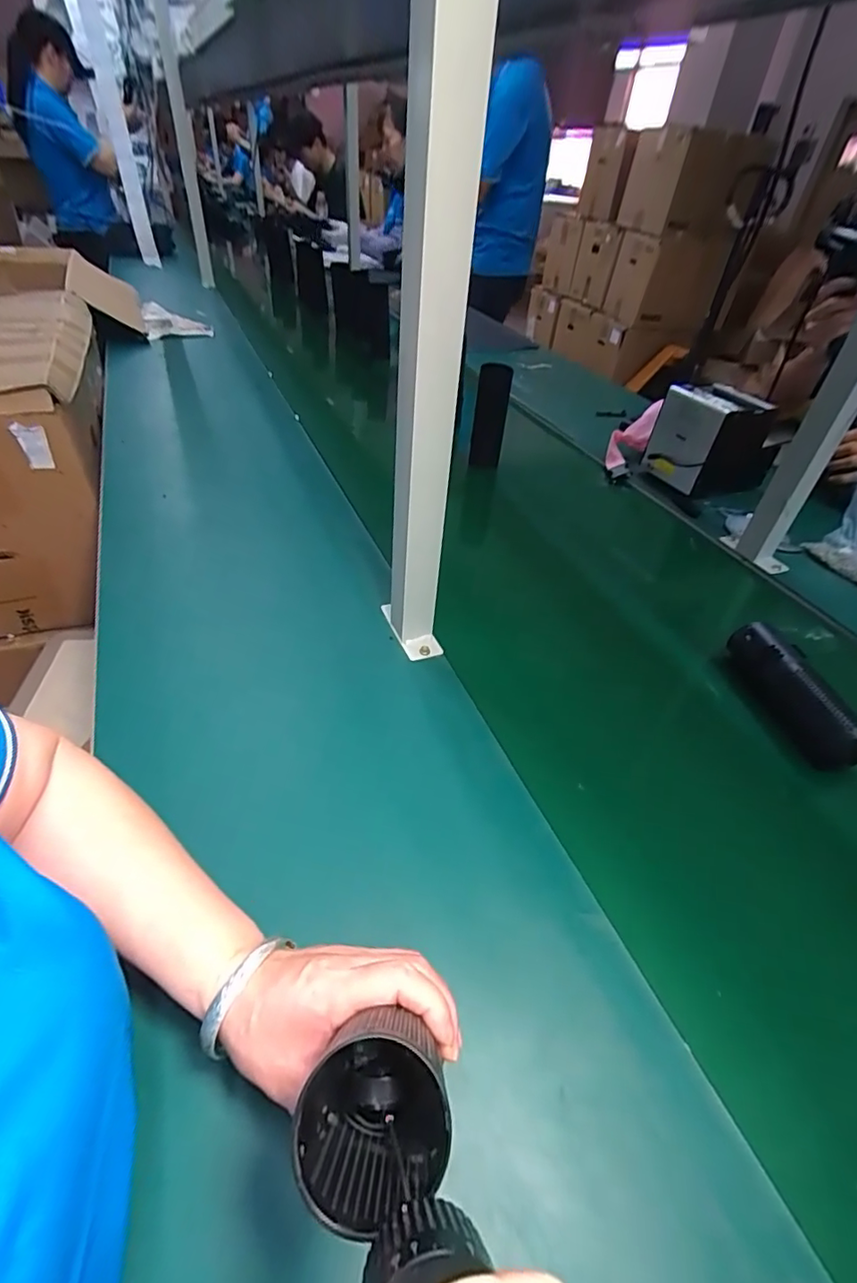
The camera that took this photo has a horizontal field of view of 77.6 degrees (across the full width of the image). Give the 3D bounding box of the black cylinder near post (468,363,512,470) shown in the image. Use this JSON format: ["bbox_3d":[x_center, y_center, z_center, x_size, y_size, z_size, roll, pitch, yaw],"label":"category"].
[{"bbox_3d":[0.105,-0.390,0.933,0.057,0.192,0.051,2,42,-3],"label":"black cylinder near post"}]

